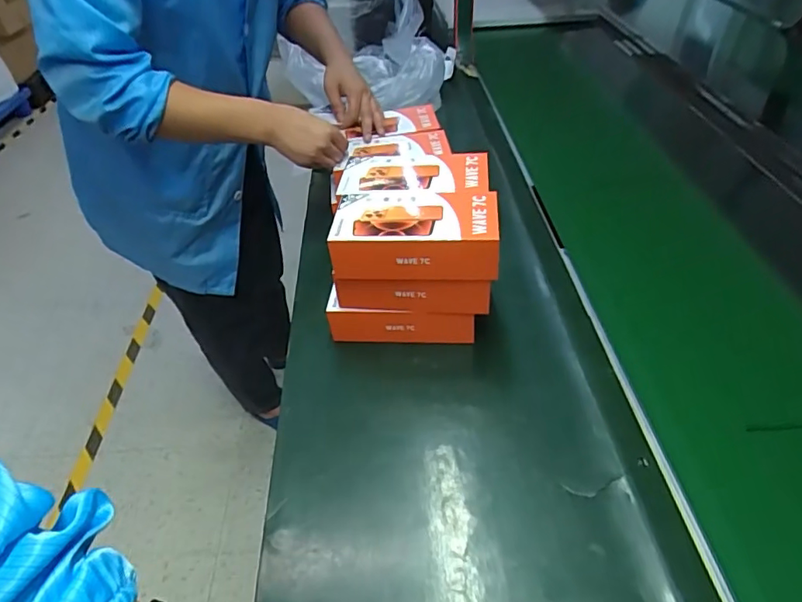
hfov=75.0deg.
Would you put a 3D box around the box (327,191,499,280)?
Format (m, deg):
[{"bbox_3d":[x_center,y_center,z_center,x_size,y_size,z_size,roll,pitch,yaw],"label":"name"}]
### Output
[{"bbox_3d":[0.016,-0.076,0.590,0.182,0.063,0.096,2,43,6],"label":"box"}]

